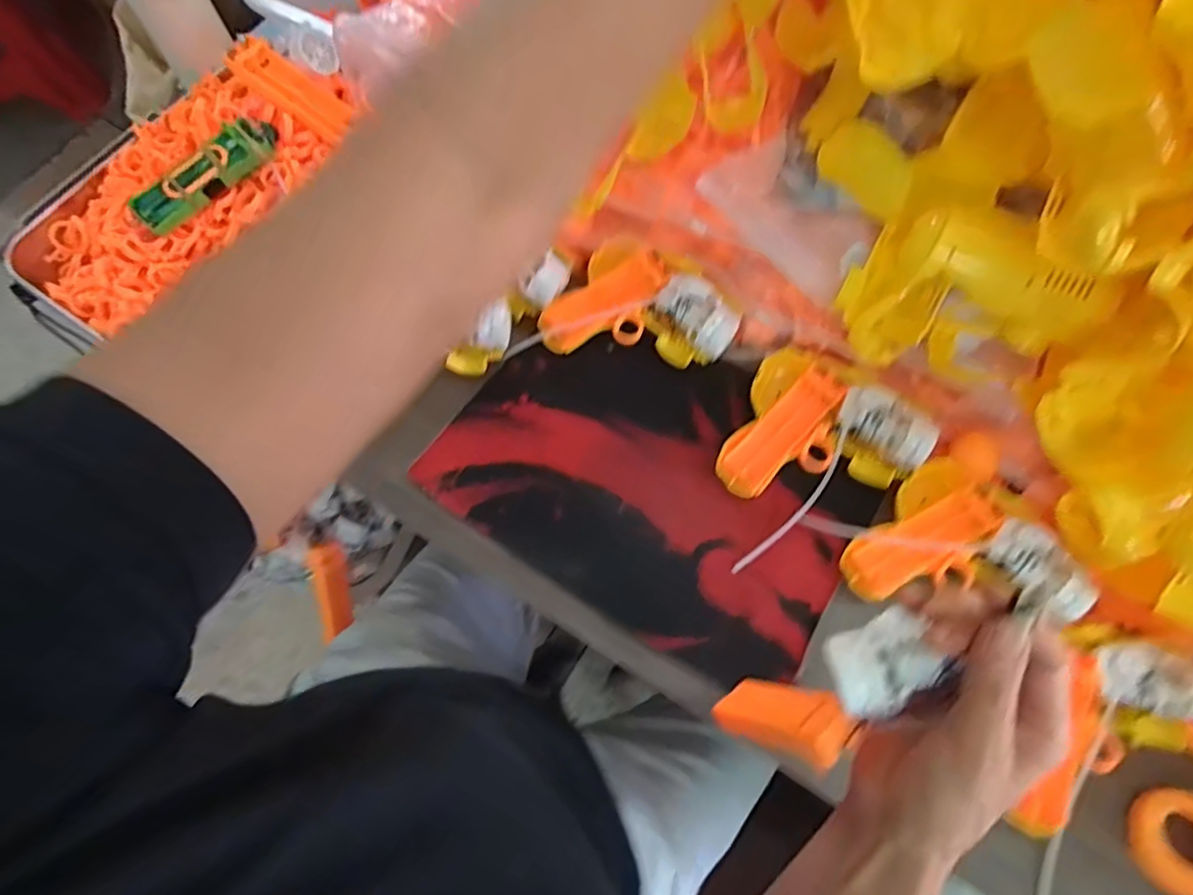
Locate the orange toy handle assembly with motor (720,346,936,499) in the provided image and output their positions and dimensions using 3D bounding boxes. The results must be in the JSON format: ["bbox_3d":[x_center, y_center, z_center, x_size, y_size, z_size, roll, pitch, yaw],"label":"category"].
[{"bbox_3d":[0.174,-0.001,0.464,0.131,0.043,0.114,26,72,8],"label":"orange toy handle assembly with motor"}]

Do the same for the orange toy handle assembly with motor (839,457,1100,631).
[{"bbox_3d":[0.257,0.086,0.432,0.124,0.038,0.130,-33,74,-12],"label":"orange toy handle assembly with motor"}]

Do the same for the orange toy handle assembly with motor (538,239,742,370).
[{"bbox_3d":[0.039,-0.106,0.506,0.138,0.047,0.114,32,73,10],"label":"orange toy handle assembly with motor"}]

